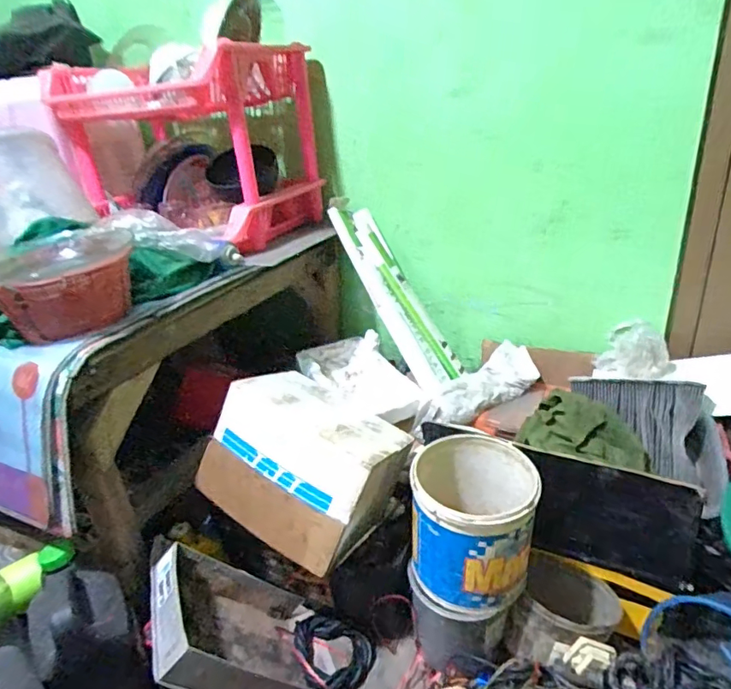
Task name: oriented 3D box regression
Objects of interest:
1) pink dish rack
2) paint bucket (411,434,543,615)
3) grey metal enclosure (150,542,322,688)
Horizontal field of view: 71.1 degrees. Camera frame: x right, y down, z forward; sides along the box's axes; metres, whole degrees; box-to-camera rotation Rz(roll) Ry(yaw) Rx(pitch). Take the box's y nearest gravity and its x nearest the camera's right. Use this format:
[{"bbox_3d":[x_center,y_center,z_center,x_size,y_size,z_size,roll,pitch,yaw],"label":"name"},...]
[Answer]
[{"bbox_3d":[-0.354,-0.407,1.086,0.436,0.337,0.348,7,28,27],"label":"pink dish rack"},{"bbox_3d":[0.167,0.268,0.789,0.172,0.183,0.188,-5,25,3],"label":"paint bucket"},{"bbox_3d":[-0.198,0.449,0.795,0.063,0.298,0.221,-42,35,2],"label":"grey metal enclosure"}]

